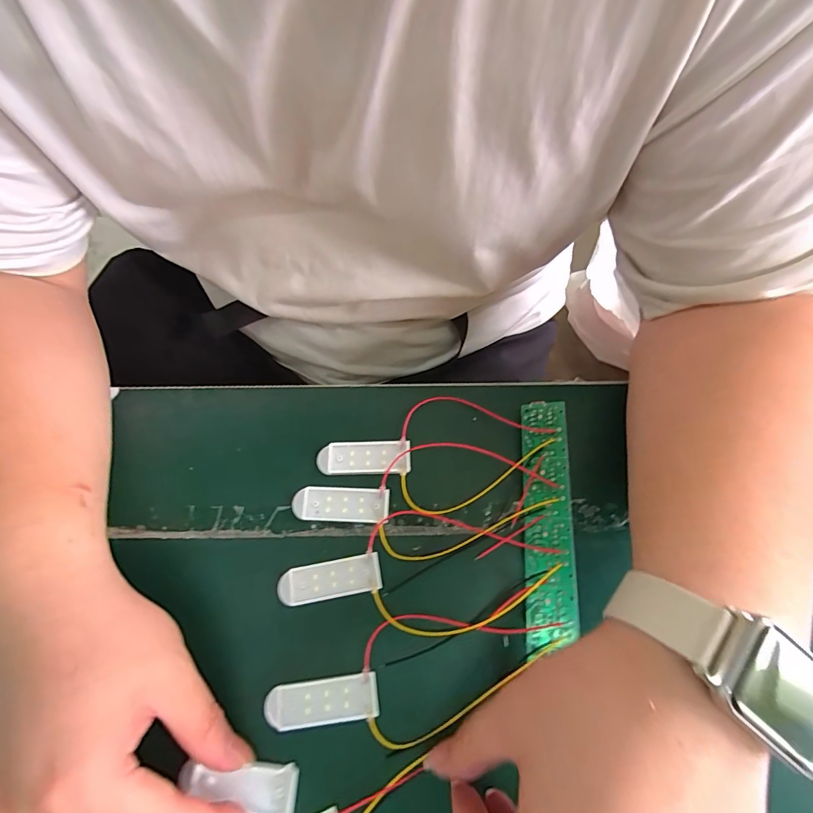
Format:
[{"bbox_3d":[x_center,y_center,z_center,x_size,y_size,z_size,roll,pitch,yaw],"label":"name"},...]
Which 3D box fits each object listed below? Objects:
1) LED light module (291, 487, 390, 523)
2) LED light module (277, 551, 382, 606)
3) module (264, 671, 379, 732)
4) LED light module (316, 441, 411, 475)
[{"bbox_3d":[-0.040,0.059,0.266,0.058,0.004,0.020,2,68,3],"label":"LED light module"},{"bbox_3d":[-0.044,0.099,0.250,0.058,0.004,0.020,-11,67,-2],"label":"LED light module"},{"bbox_3d":[-0.045,0.154,0.228,0.058,0.005,0.021,-8,67,-1],"label":"module"},{"bbox_3d":[-0.027,0.032,0.277,0.058,0.004,0.021,-1,67,2],"label":"LED light module"}]

